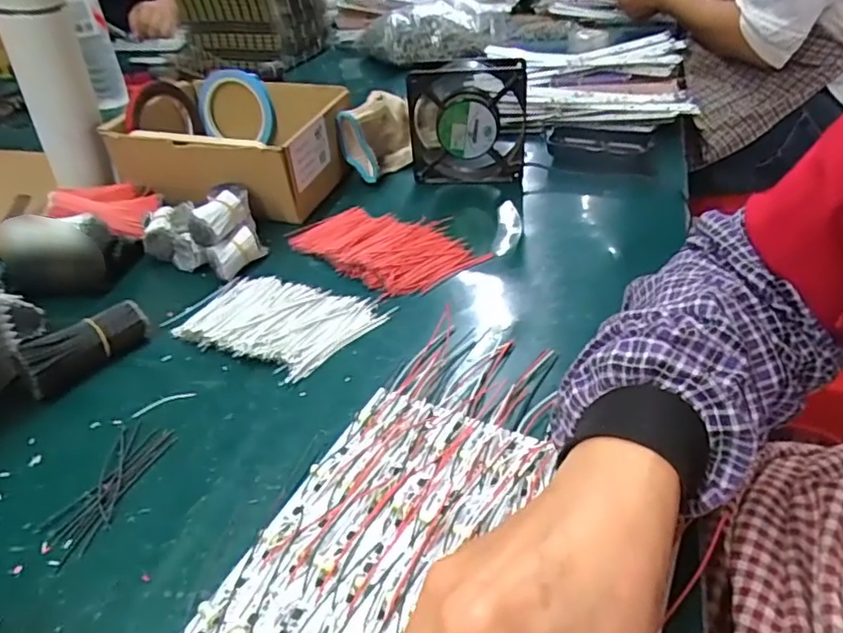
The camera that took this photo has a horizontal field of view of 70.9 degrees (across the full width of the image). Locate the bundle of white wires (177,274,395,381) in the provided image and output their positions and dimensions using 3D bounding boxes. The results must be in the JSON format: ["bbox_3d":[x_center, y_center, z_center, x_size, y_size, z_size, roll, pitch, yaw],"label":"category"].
[{"bbox_3d":[-0.115,-0.001,0.466,0.148,0.015,0.097,16,41,27],"label":"bundle of white wires"}]

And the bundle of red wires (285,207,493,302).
[{"bbox_3d":[-0.038,-0.068,0.543,0.102,0.012,0.168,-32,44,-32],"label":"bundle of red wires"}]

